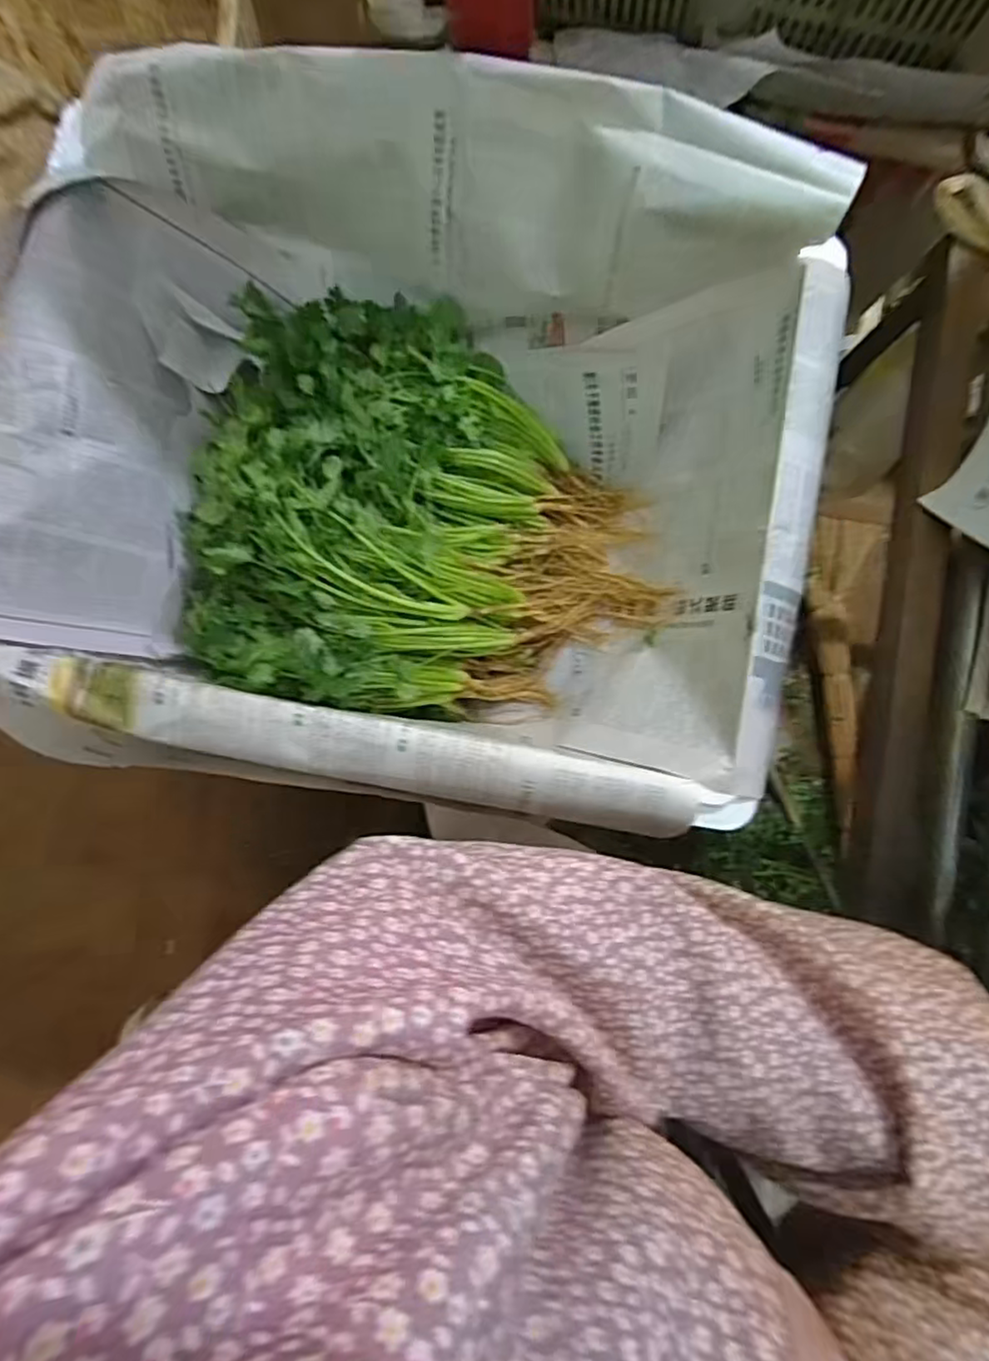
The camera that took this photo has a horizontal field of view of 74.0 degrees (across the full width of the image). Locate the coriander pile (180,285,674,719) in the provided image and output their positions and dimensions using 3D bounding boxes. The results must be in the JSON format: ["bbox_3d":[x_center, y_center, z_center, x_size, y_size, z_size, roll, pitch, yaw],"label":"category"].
[{"bbox_3d":[-0.052,-0.144,0.543,0.383,0.127,0.334,6,88,1],"label":"coriander pile"}]

